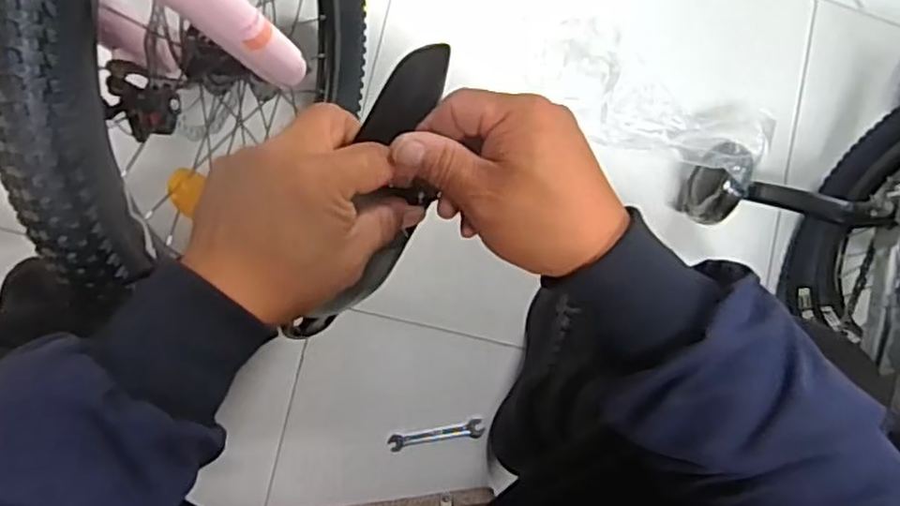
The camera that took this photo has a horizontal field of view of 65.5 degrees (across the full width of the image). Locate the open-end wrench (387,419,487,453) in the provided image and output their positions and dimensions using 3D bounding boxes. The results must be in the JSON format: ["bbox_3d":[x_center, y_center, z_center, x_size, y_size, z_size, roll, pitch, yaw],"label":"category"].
[{"bbox_3d":[-0.017,0.235,0.900,0.123,0.012,0.023,-7,87,-12],"label":"open-end wrench"}]

